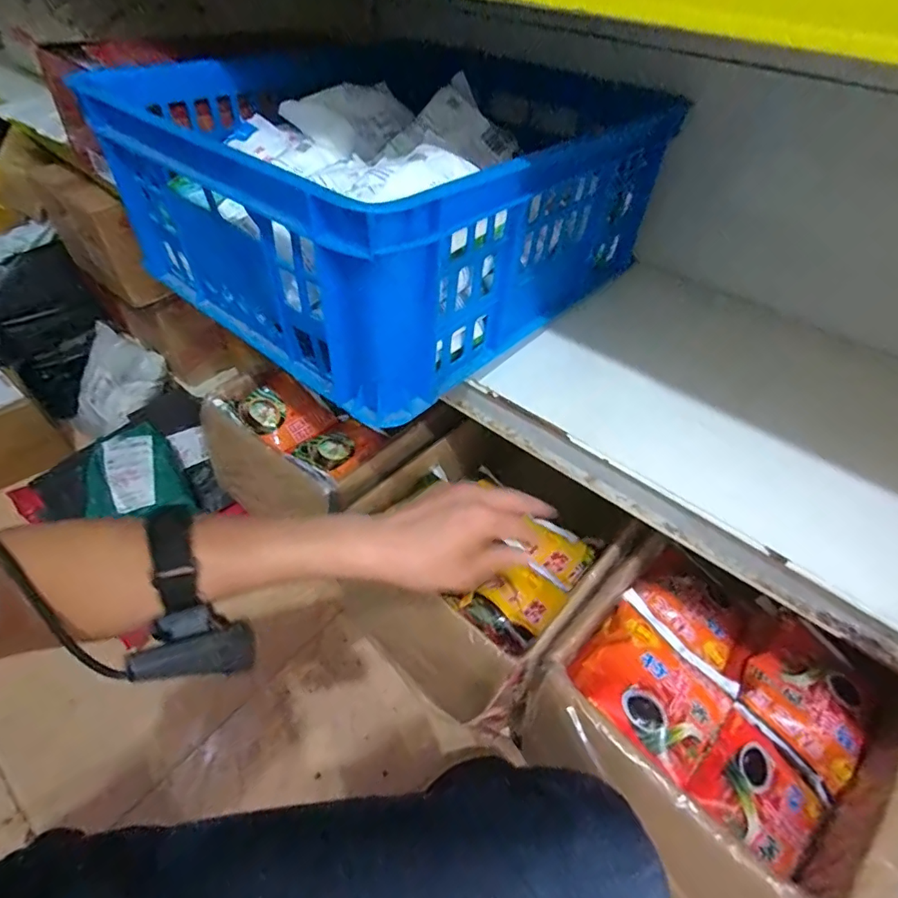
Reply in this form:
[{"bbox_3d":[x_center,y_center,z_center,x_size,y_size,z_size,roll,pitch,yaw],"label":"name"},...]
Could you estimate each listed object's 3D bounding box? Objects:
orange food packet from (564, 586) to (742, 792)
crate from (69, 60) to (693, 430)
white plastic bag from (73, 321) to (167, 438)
[{"bbox_3d":[0.191,0.215,0.475,0.127,0.044,0.126,35,55,27],"label":"orange food packet"},{"bbox_3d":[-0.064,-0.283,0.554,0.407,0.180,0.422,34,54,26],"label":"crate"},{"bbox_3d":[-0.694,-0.127,1.046,0.219,0.074,0.208,26,71,27],"label":"white plastic bag"}]

